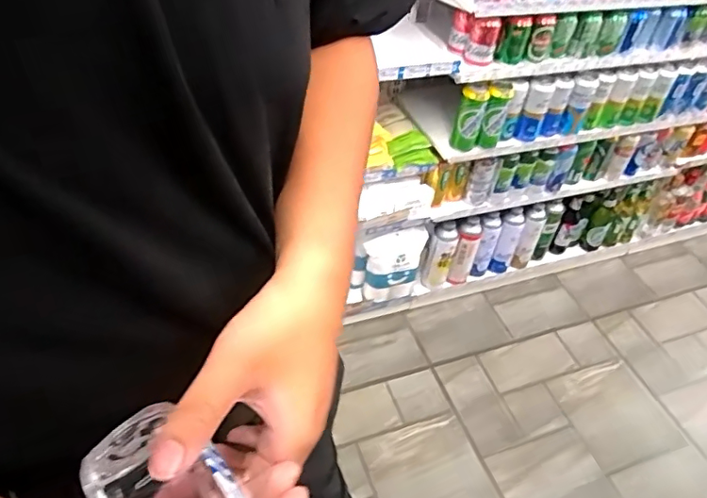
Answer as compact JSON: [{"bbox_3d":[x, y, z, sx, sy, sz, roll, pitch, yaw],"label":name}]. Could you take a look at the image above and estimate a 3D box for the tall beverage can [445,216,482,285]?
[{"bbox_3d":[0.336,0.013,1.646,0.071,0.249,0.068,4,46,-4],"label":"tall beverage can"}]

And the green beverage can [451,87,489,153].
[{"bbox_3d":[0.283,-0.318,1.329,0.069,0.164,0.052,13,46,5],"label":"green beverage can"}]

